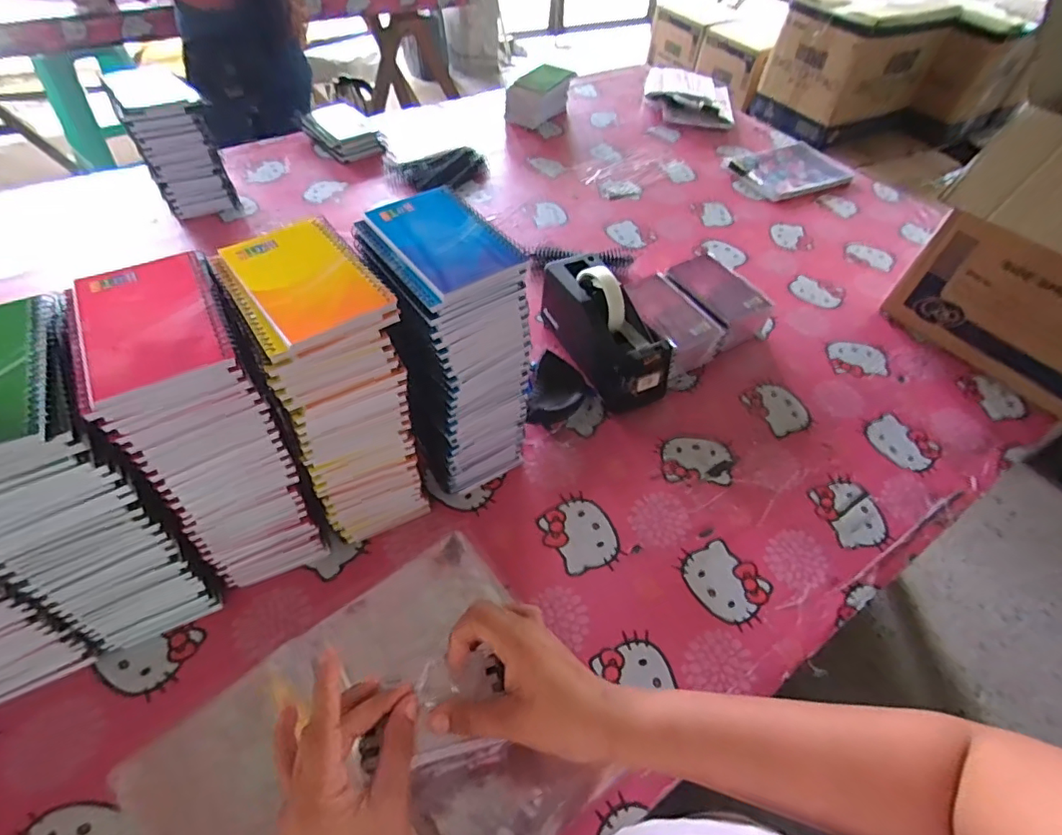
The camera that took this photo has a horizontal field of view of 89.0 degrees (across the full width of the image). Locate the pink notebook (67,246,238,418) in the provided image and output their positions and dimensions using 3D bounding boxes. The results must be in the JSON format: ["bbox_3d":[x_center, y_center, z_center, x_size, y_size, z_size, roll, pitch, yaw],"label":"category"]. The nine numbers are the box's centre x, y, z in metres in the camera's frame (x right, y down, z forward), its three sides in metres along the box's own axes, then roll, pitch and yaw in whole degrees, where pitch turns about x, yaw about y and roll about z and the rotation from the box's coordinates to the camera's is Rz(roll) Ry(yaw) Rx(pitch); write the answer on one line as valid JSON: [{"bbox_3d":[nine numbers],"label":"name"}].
[{"bbox_3d":[-0.258,-0.065,0.370,0.084,0.015,0.125,-22,57,-21],"label":"pink notebook"}]

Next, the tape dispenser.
[{"bbox_3d":[0.096,-0.117,0.690,0.086,0.120,0.202,-21,56,-20],"label":"tape dispenser"}]

